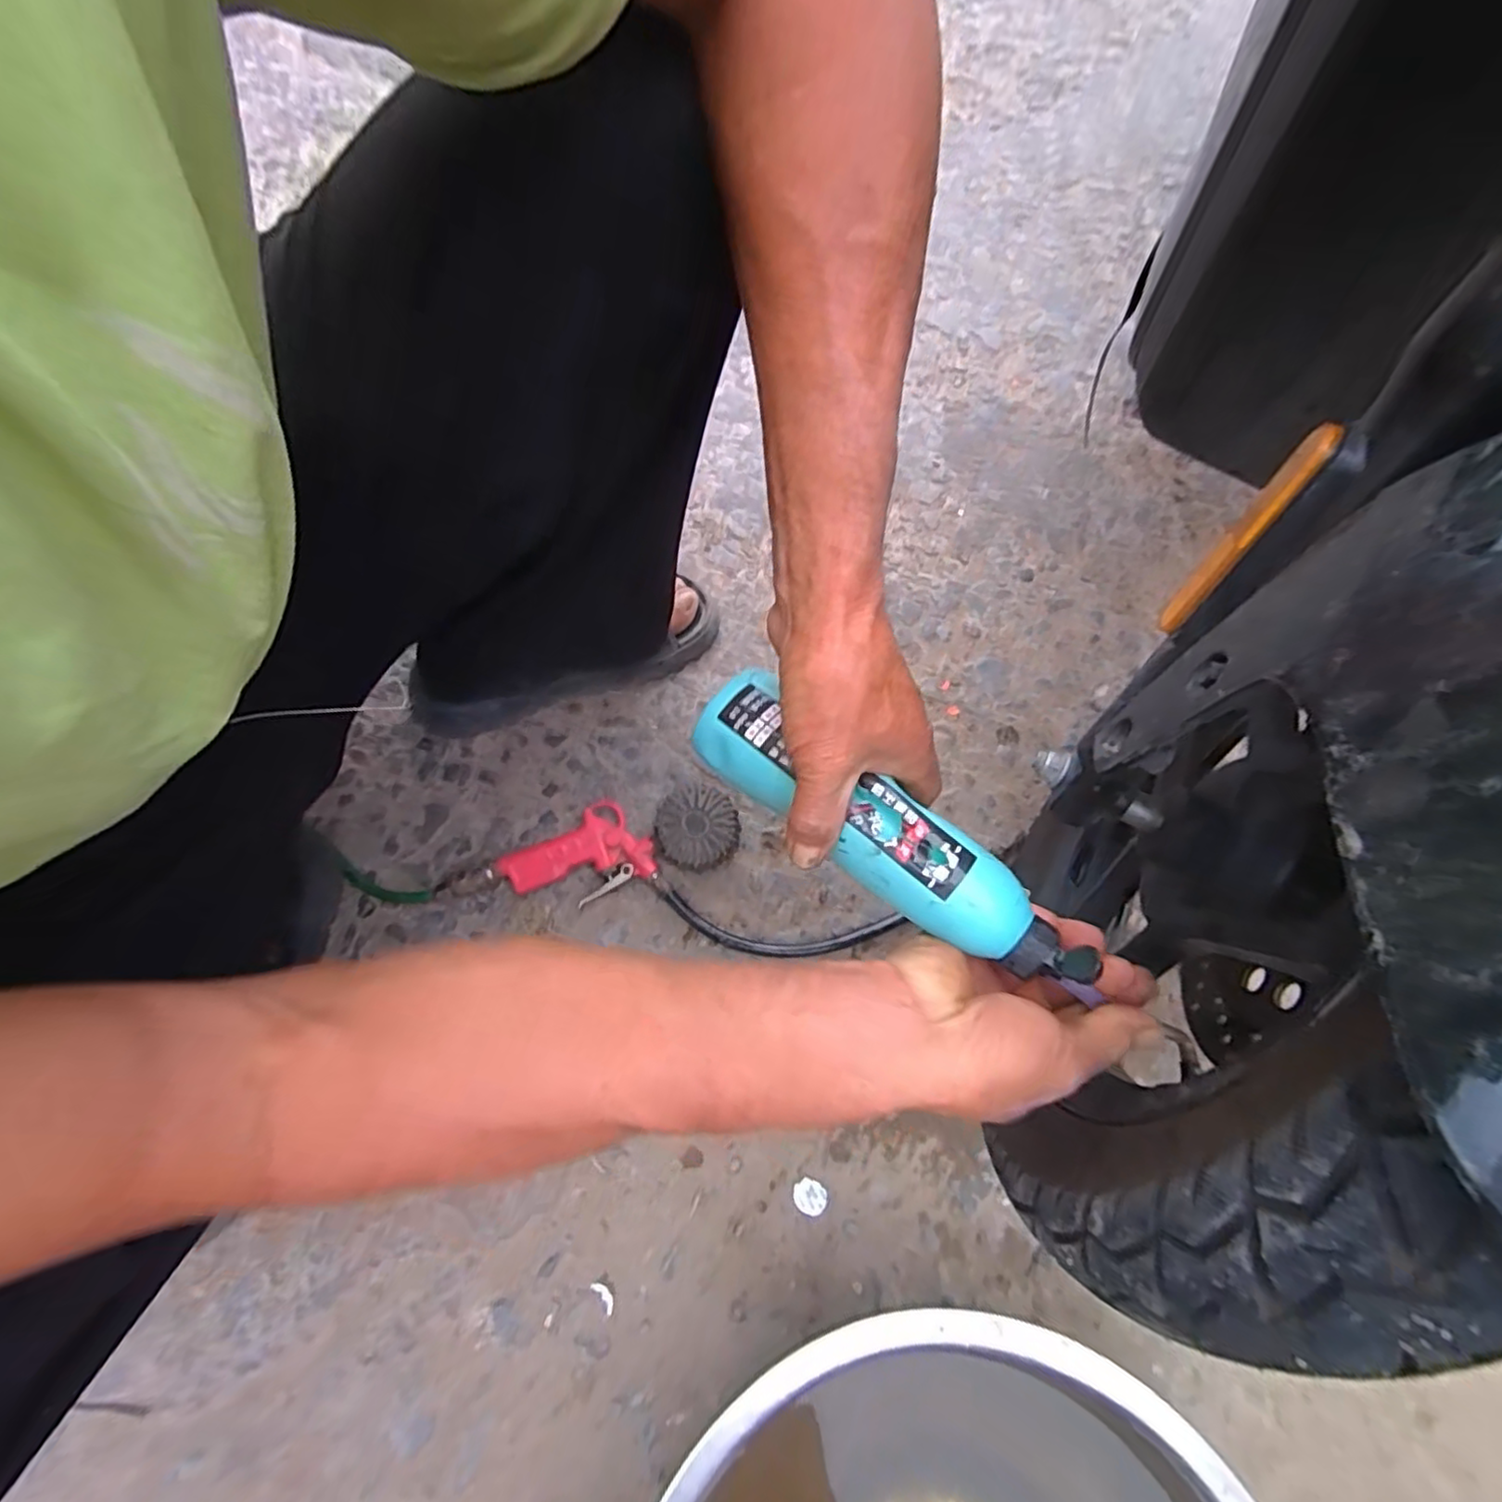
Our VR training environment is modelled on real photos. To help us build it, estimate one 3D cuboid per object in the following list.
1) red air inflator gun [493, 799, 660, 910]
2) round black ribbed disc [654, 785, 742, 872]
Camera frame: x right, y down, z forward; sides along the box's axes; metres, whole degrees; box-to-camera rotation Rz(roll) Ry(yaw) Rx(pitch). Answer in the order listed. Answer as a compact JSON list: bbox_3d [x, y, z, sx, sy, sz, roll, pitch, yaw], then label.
[{"bbox_3d":[-0.140,0.095,0.544,0.110,0.028,0.075,-31,71,-12],"label":"red air inflator gun"},{"bbox_3d":[-0.044,0.066,0.552,0.069,0.038,0.061,14,68,6],"label":"round black ribbed disc"}]

